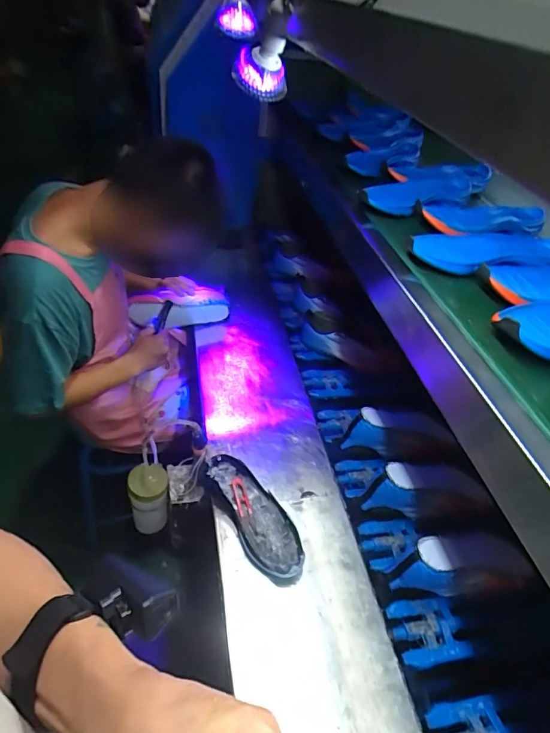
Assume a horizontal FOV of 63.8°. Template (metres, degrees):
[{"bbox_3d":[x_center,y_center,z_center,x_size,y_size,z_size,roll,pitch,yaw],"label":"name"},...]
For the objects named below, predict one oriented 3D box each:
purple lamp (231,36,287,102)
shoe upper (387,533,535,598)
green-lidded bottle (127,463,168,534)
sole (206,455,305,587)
[{"bbox_3d":[-0.023,-0.466,0.697,0.087,0.088,0.081,3,42,-4],"label":"purple lamp"},{"bbox_3d":[0.313,0.331,0.748,0.240,0.098,0.091,2,42,-5],"label":"shoe upper"},{"bbox_3d":[-0.246,0.257,0.869,0.070,0.118,0.086,-6,44,-14],"label":"green-lidded bottle"},{"bbox_3d":[-0.030,0.254,0.759,0.090,0.050,0.238,-20,49,-26],"label":"sole"}]

